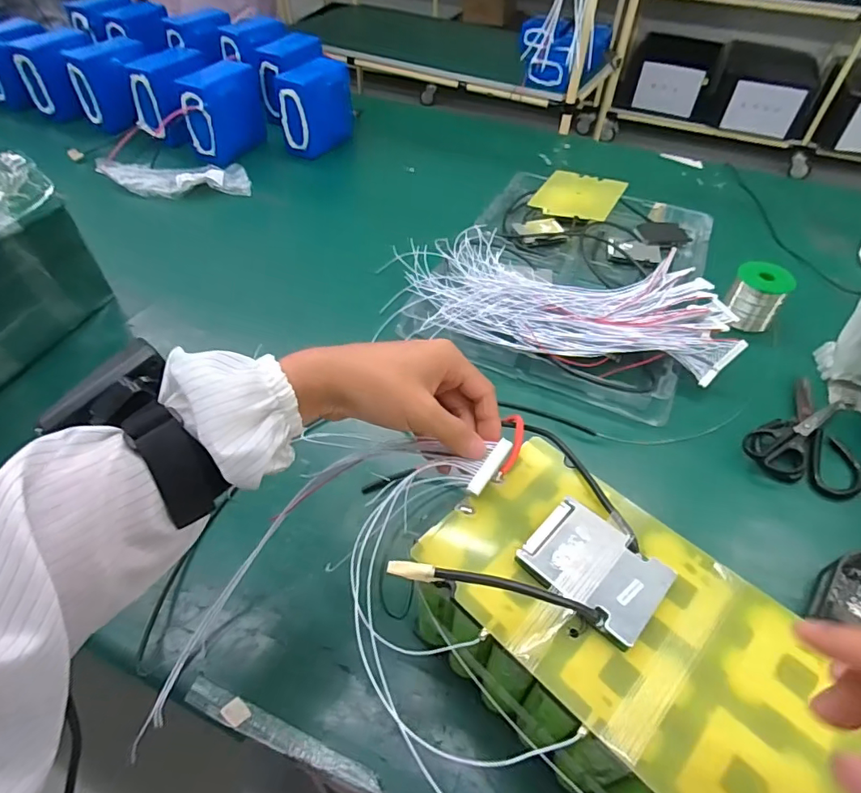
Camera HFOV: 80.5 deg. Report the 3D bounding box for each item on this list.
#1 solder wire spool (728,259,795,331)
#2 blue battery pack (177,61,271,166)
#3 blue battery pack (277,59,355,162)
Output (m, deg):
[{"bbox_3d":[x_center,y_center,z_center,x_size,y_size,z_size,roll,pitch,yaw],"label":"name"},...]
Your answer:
[{"bbox_3d":[0.445,-0.136,0.695,0.070,0.079,0.056,29,54,21],"label":"solder wire spool"},{"bbox_3d":[-0.399,-0.555,0.991,0.065,0.144,0.178,19,51,14],"label":"blue battery pack"},{"bbox_3d":[-0.220,-0.562,0.987,0.071,0.140,0.145,24,53,18],"label":"blue battery pack"}]

